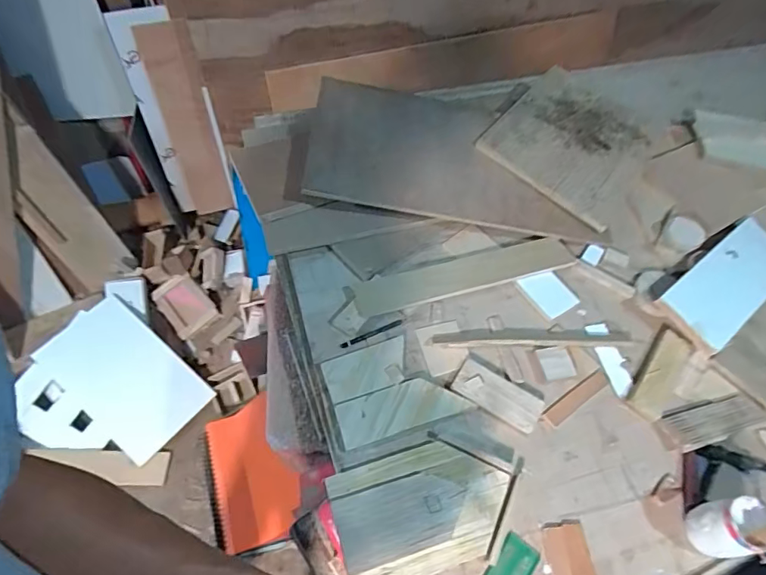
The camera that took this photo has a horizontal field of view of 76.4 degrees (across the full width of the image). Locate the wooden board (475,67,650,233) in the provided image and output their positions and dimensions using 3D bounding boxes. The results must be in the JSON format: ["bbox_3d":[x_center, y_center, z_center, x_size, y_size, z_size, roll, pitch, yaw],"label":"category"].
[{"bbox_3d":[0.370,-0.285,0.941,0.270,0.021,0.331,38,61,6],"label":"wooden board"}]

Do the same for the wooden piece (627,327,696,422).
[{"bbox_3d":[0.420,0.127,0.735,0.051,0.015,0.161,35,61,19],"label":"wooden piece"}]

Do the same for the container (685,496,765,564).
[{"bbox_3d":[0.417,0.295,0.592,0.061,0.096,0.057,1,56,-2],"label":"container"}]

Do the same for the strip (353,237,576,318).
[{"bbox_3d":[0.142,-0.021,0.809,0.375,0.017,0.062,-13,68,-11],"label":"strip"}]

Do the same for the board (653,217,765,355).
[{"bbox_3d":[0.571,-0.010,0.801,0.310,0.015,0.112,-31,74,-25],"label":"board"}]

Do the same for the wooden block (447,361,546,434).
[{"bbox_3d":[0.166,0.156,0.705,0.125,0.012,0.057,28,59,15],"label":"wooden block"}]

